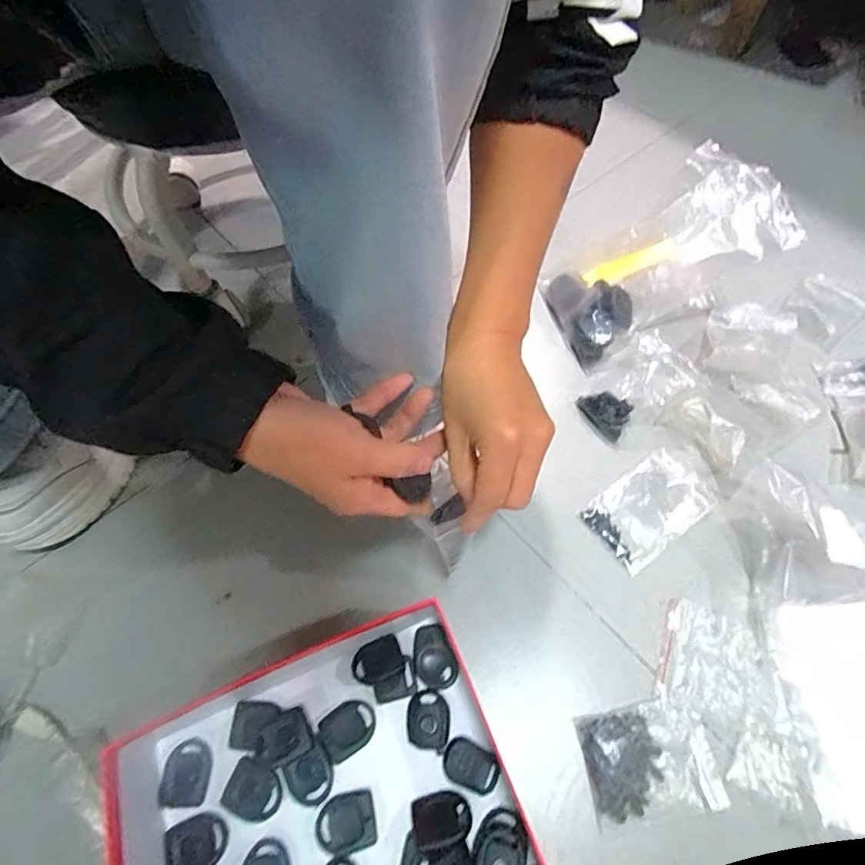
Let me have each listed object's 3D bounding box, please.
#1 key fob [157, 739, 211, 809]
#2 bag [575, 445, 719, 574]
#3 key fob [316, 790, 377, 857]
[{"bbox_3d":[-0.174,0.240,0.340,0.031,0.004,0.039,0,60,2],"label":"key fob"},{"bbox_3d":[0.194,0.063,0.427,0.114,0.008,0.066,-33,64,-16],"label":"bag"},{"bbox_3d":[-0.057,0.259,0.320,0.037,0.004,0.030,-14,61,-6],"label":"key fob"}]

